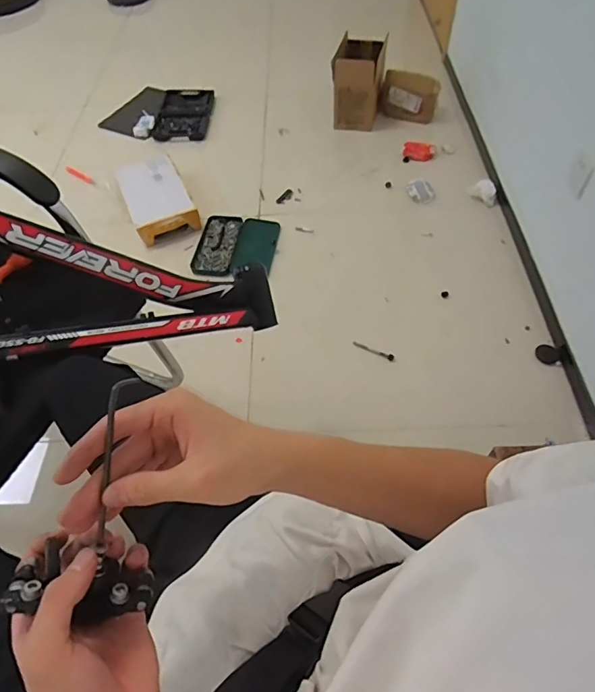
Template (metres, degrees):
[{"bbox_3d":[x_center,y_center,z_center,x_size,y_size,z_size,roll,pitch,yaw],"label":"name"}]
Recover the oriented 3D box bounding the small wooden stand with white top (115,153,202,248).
[{"bbox_3d":[-0.467,-0.492,1.586,0.202,0.086,0.341,-23,56,-12],"label":"small wooden stand with white top"}]

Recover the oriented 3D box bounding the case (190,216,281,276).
[{"bbox_3d":[-0.192,-0.319,1.513,0.242,0.026,0.255,4,55,7],"label":"case"}]

